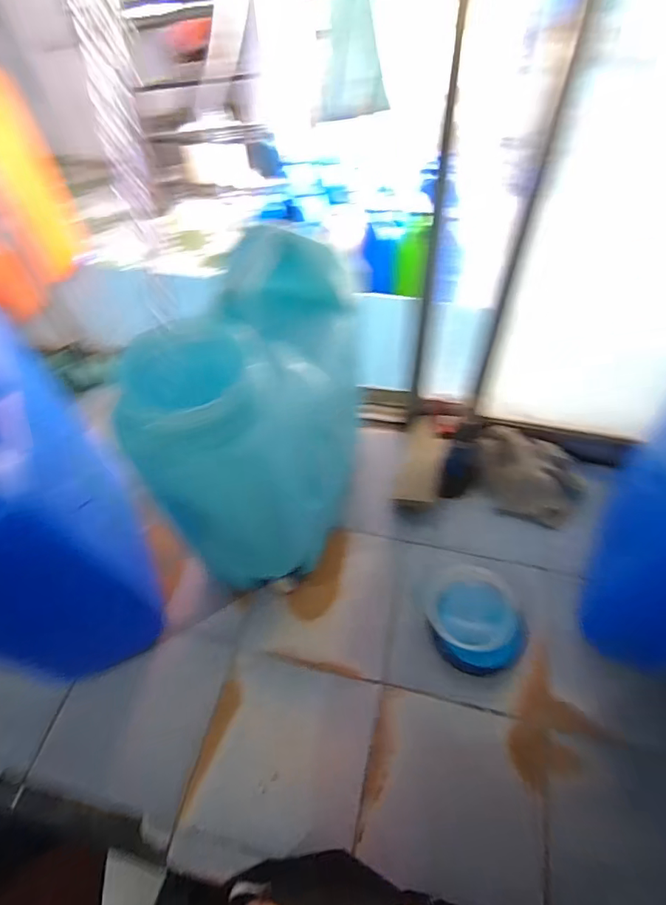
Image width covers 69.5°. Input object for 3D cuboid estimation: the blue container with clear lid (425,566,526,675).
[{"bbox_3d":[0.188,0.221,0.648,0.125,0.058,0.141,-16,57,-7],"label":"blue container with clear lid"}]

